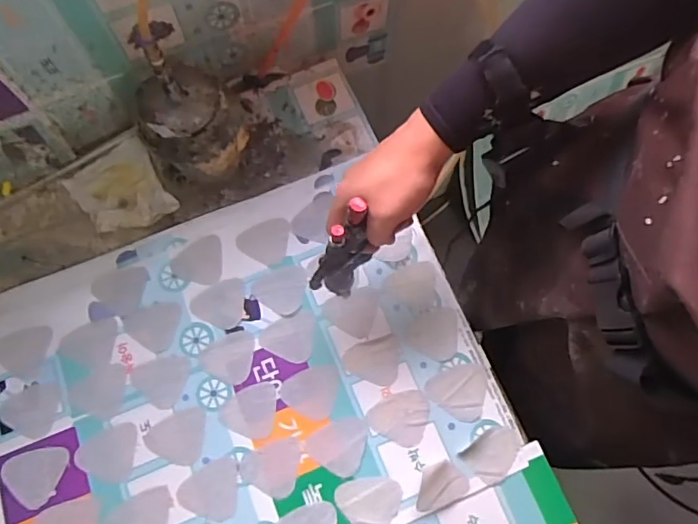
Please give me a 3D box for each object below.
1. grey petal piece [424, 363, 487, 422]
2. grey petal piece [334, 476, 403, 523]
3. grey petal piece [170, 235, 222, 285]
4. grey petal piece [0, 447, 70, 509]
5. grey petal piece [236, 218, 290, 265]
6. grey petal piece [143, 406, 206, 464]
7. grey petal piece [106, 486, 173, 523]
[{"bbox_3d":[0.119,0.142,0.565,0.066,0.004,0.056,-12,74,-5],"label":"grey petal piece"},{"bbox_3d":[0.018,0.243,0.534,0.060,0.004,0.057,28,75,7],"label":"grey petal piece"},{"bbox_3d":[-0.176,-0.002,0.605,0.056,0.004,0.056,-5,73,-2],"label":"grey petal piece"},{"bbox_3d":[-0.319,0.219,0.531,0.063,0.004,0.054,-5,73,-3],"label":"grey petal piece"},{"bbox_3d":[-0.100,-0.026,0.613,0.058,0.004,0.055,7,73,1],"label":"grey petal piece"},{"bbox_3d":[-0.182,0.181,0.547,0.059,0.004,0.056,1,73,-1],"label":"grey petal piece"},{"bbox_3d":[-0.210,0.255,0.525,0.056,0.004,0.056,10,73,2],"label":"grey petal piece"}]

